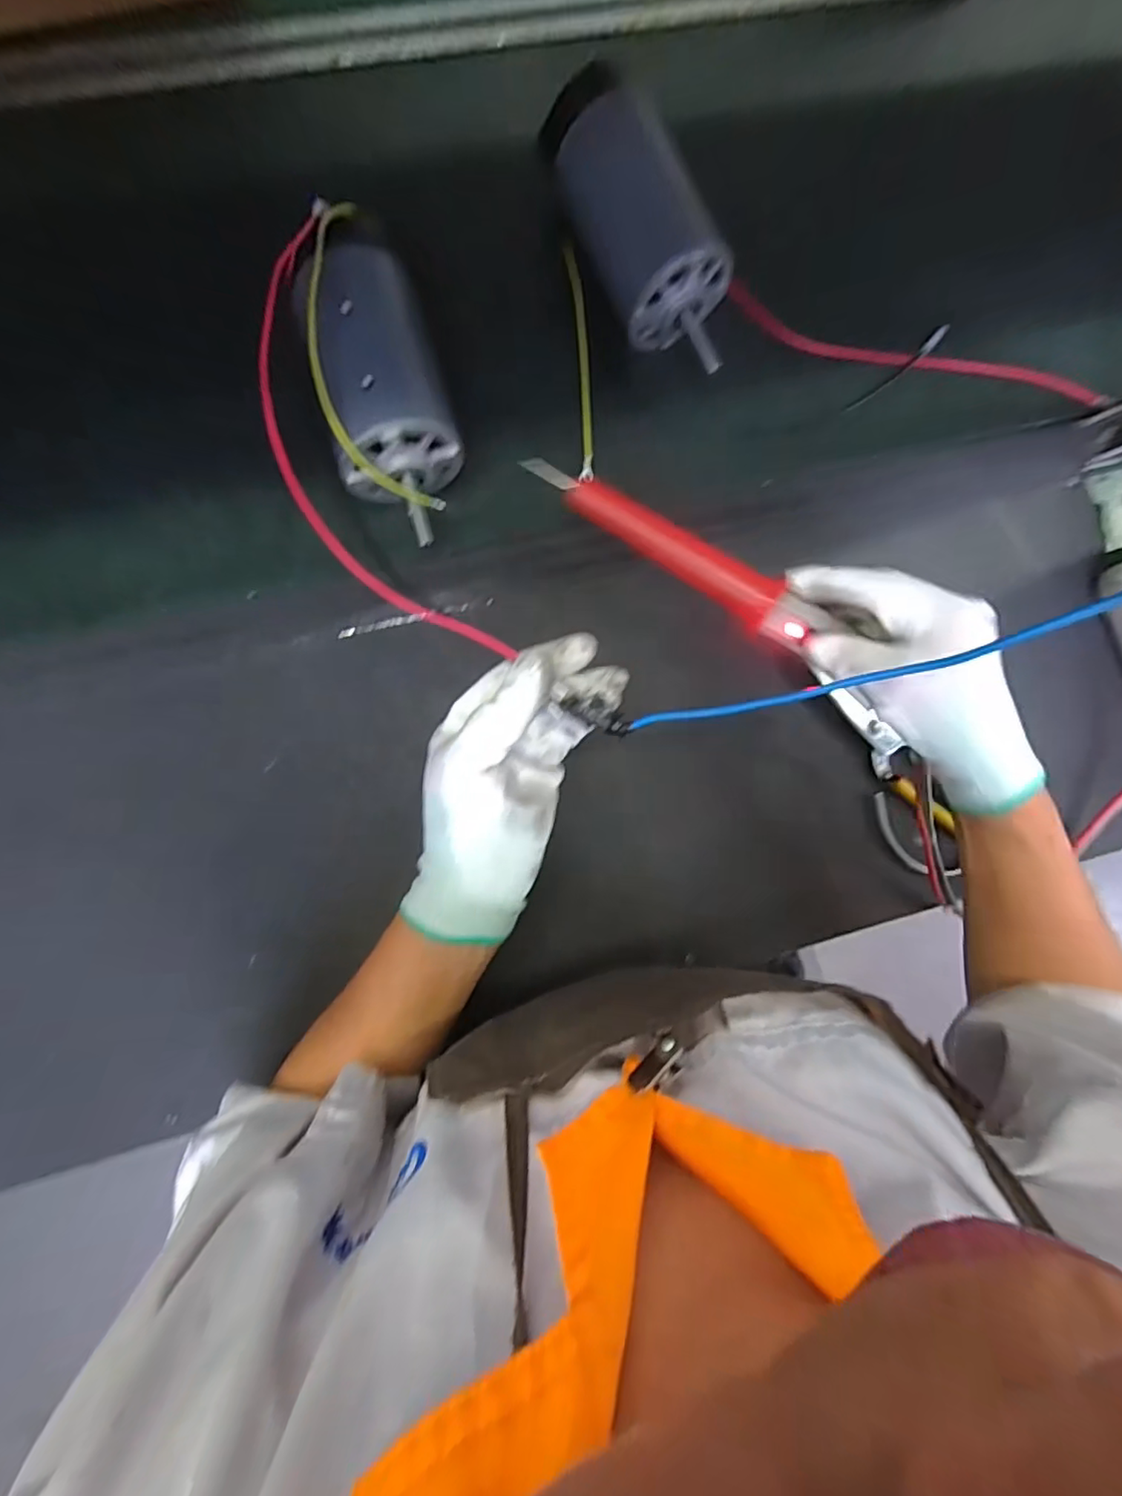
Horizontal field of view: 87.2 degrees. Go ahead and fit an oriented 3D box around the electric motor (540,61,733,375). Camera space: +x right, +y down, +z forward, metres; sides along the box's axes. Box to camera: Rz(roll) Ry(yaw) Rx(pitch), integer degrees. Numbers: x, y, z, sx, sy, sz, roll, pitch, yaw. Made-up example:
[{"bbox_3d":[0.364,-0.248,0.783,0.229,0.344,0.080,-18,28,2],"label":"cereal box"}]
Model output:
[{"bbox_3d":[0.060,-0.367,0.428,0.076,0.073,0.192,-27,88,-5],"label":"electric motor"}]

